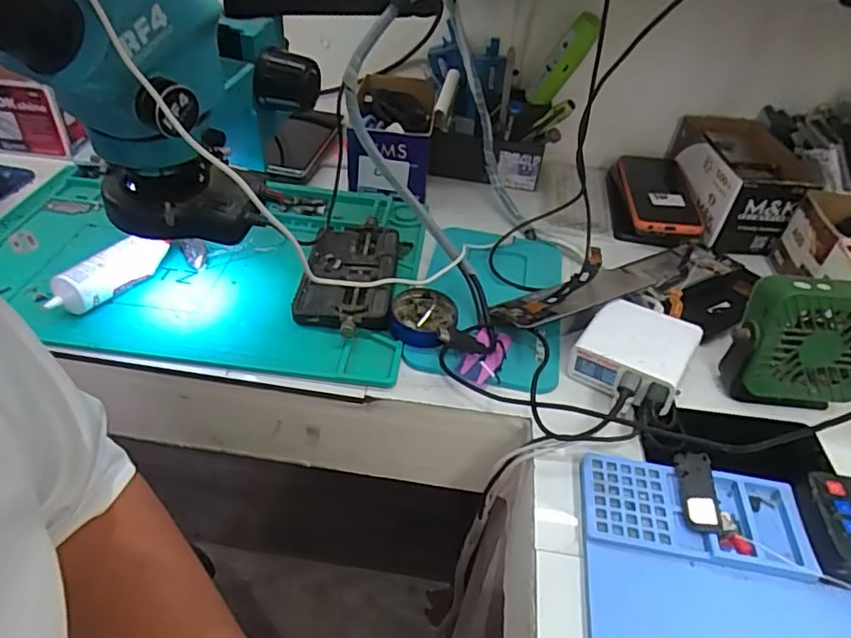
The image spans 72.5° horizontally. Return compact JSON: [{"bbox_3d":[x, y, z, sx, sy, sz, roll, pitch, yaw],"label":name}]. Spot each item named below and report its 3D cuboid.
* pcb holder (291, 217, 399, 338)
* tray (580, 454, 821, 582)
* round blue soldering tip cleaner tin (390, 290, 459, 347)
[{"bbox_3d":[-0.073,-0.049,0.558,0.085,0.019,0.160,3,43,-1],"label":"pcb holder"},{"bbox_3d":[0.187,0.134,0.406,0.152,0.006,0.069,8,43,5],"label":"tray"},{"bbox_3d":[-0.001,-0.003,0.524,0.059,0.015,0.058,2,43,-2],"label":"round blue soldering tip cleaner tin"}]

